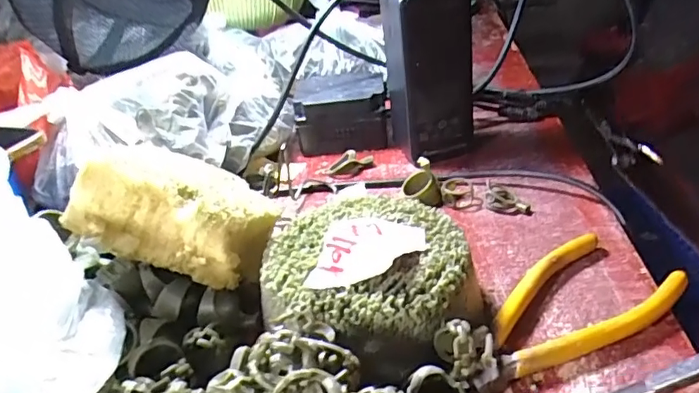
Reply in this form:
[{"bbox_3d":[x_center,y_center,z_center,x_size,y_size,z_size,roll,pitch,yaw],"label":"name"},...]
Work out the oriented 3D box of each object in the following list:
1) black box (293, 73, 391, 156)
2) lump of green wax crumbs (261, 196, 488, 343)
[{"bbox_3d":[-0.006,-0.075,0.476,0.080,0.050,0.069,-4,31,6],"label":"black box"},{"bbox_3d":[0.007,0.039,0.270,0.097,0.053,0.094,-14,32,-11],"label":"lump of green wax crumbs"}]

